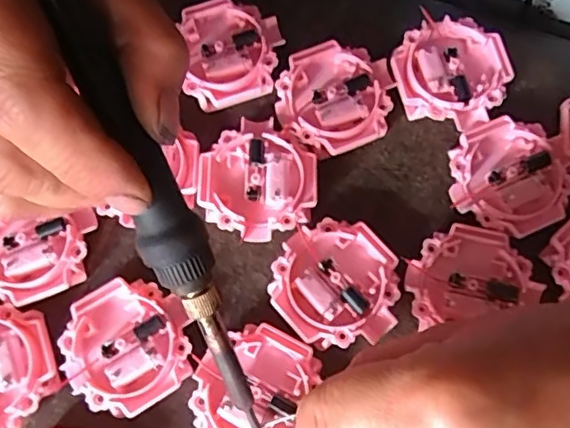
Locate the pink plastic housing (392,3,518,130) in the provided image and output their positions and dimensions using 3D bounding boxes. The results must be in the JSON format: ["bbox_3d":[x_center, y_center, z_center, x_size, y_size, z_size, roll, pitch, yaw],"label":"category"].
[{"bbox_3d":[0.077,-0.067,0.270,0.051,0.011,0.050,23,75,7],"label":"pink plastic housing"}]

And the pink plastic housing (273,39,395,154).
[{"bbox_3d":[0.023,-0.054,0.268,0.051,0.010,0.050,0,74,1],"label":"pink plastic housing"}]

